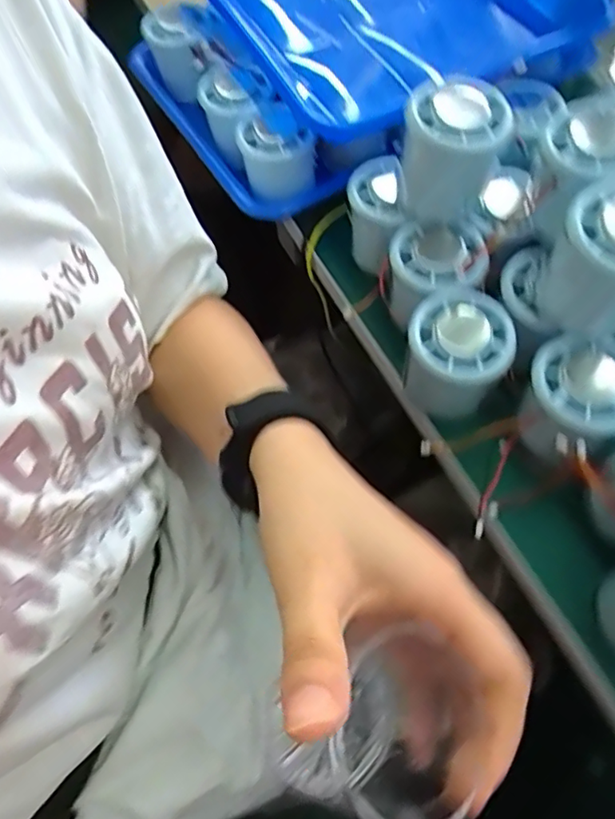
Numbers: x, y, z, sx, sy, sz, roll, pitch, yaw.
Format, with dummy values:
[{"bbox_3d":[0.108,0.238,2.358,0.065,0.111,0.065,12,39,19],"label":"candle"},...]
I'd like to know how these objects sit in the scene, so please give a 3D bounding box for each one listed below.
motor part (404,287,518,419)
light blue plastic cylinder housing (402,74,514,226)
[{"bbox_3d":[0.087,-0.030,0.337,0.058,0.058,0.055,32,68,17],"label":"motor part"},{"bbox_3d":[0.083,-0.150,0.333,0.058,0.063,0.055,-24,64,-10],"label":"light blue plastic cylinder housing"}]

